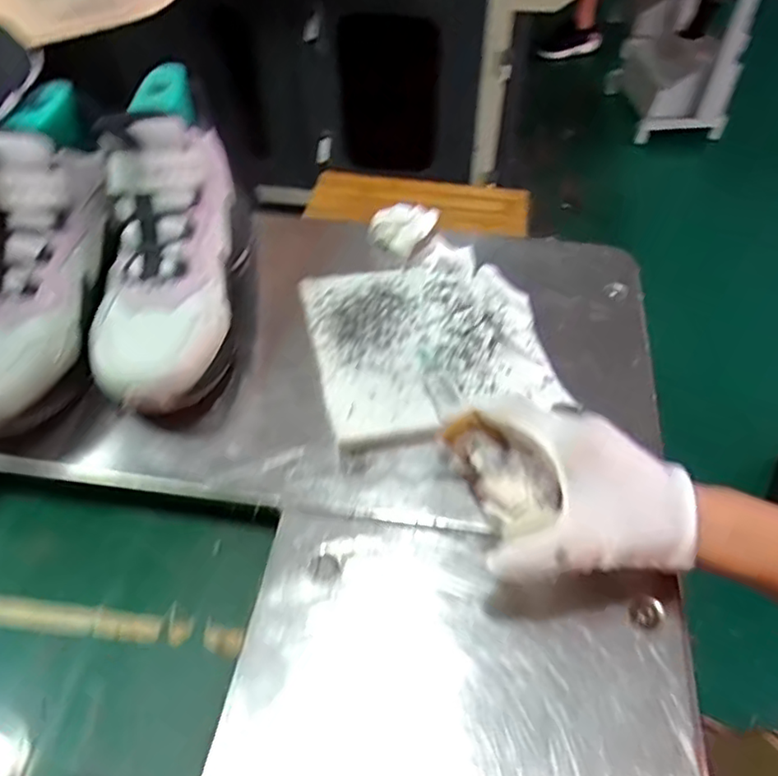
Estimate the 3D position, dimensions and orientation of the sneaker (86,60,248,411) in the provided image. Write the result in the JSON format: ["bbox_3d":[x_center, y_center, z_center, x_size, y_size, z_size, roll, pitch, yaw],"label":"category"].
[{"bbox_3d":[-0.155,-0.109,0.432,0.094,0.109,0.246,1,81,-4],"label":"sneaker"}]

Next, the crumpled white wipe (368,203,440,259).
[{"bbox_3d":[0.011,-0.144,0.558,0.050,0.022,0.047,24,56,13],"label":"crumpled white wipe"}]

